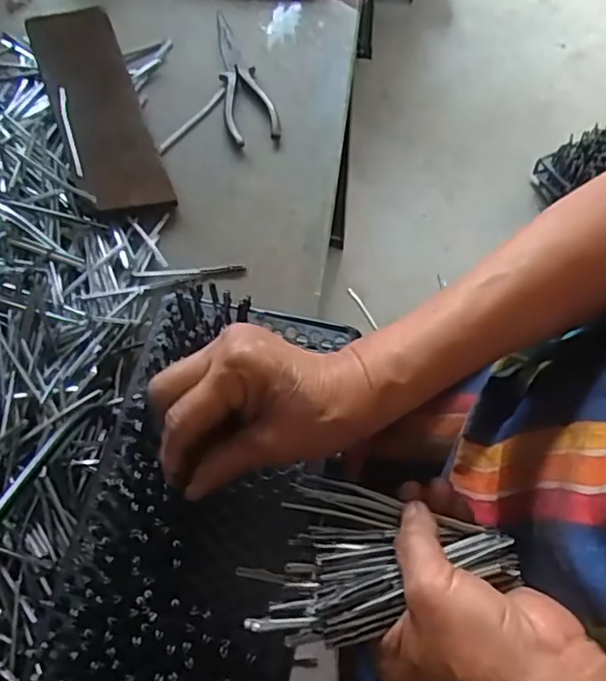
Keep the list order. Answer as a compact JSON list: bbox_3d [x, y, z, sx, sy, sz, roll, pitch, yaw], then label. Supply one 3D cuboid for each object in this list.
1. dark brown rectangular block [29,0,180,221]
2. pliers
[{"bbox_3d":[-0.200,-0.227,0.606,0.080,0.023,0.248,-19,74,-14],"label":"dark brown rectangular block"},{"bbox_3d":[-0.063,-0.273,0.641,0.049,0.010,0.178,-12,65,-3],"label":"pliers"}]

